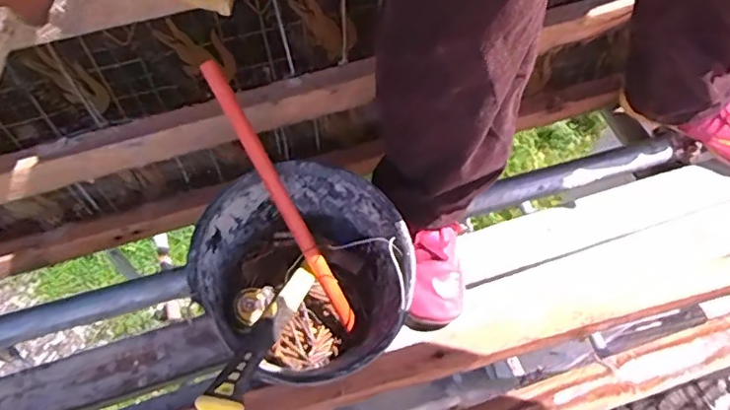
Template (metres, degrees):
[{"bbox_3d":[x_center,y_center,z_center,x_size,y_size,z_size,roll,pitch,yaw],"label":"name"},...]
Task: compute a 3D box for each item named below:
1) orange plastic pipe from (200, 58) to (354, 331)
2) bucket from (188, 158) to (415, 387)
[{"bbox_3d":[-0.099,-0.003,0.706,0.021,0.019,0.368,-31,109,-15],"label":"orange plastic pipe"},{"bbox_3d":[-0.069,0.096,0.730,0.246,0.177,0.240,0,62,1],"label":"bucket"}]

